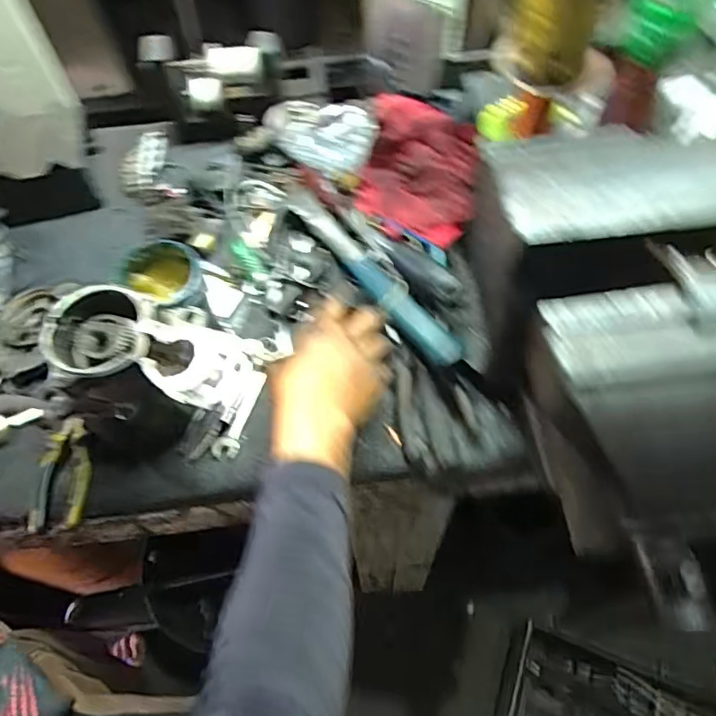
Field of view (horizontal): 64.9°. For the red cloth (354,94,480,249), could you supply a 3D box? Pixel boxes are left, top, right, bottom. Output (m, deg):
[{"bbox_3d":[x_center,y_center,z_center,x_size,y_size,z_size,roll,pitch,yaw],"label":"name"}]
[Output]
[{"bbox_3d":[0.069,-0.214,0.644,0.157,0.129,0.034,31,30,27],"label":"red cloth"}]

